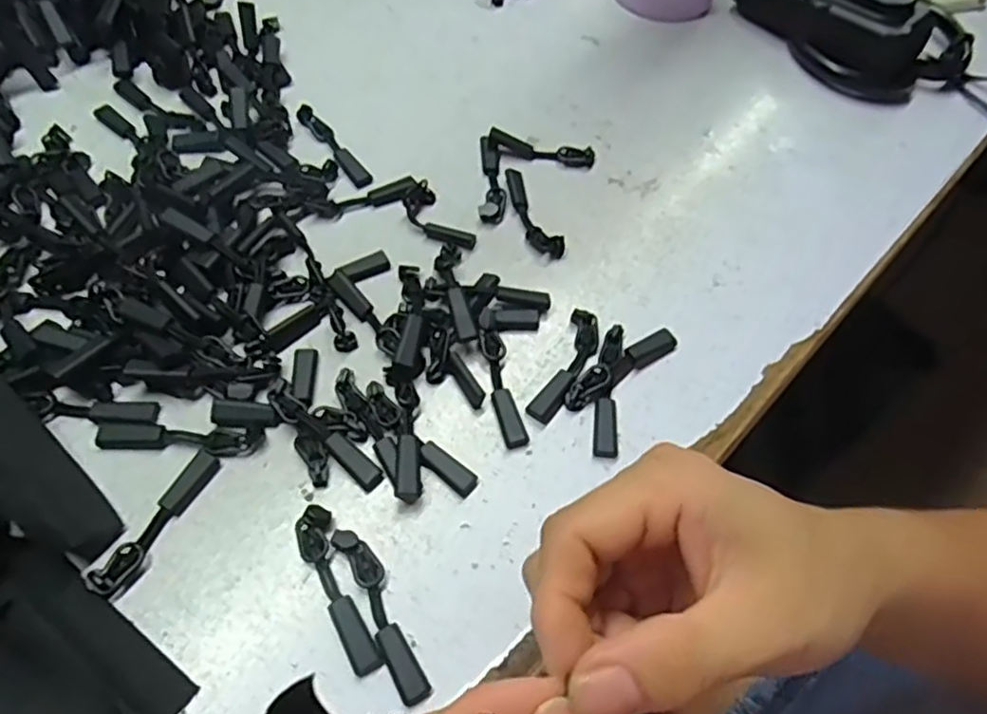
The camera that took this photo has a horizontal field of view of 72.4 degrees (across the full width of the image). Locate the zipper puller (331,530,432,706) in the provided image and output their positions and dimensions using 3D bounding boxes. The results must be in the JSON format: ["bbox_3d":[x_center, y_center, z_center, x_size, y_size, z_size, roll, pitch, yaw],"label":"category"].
[{"bbox_3d":[-0.037,0.084,0.224,0.011,0.006,0.059,-24,64,-18],"label":"zipper puller"}]

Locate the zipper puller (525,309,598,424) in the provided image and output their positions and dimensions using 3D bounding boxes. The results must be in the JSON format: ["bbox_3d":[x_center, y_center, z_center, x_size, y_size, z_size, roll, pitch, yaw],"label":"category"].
[{"bbox_3d":[0.031,0.003,0.277,0.014,0.006,0.054,24,60,10],"label":"zipper puller"}]

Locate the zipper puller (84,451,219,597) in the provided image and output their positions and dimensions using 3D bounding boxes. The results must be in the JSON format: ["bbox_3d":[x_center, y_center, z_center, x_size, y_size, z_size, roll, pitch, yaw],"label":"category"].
[{"bbox_3d":[-0.117,0.057,0.235,0.010,0.005,0.055,26,61,11],"label":"zipper puller"}]

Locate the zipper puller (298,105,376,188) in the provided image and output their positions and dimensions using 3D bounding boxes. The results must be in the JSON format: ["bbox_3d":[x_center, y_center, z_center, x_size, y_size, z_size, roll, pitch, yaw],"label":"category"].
[{"bbox_3d":[-0.079,-0.106,0.336,0.011,0.005,0.060,-31,66,-21],"label":"zipper puller"}]

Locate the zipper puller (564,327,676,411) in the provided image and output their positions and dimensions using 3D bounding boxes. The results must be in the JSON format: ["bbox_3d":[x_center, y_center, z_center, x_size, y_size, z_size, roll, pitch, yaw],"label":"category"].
[{"bbox_3d":[0.053,0.003,0.277,0.057,0.007,0.011,-30,66,-20],"label":"zipper puller"}]

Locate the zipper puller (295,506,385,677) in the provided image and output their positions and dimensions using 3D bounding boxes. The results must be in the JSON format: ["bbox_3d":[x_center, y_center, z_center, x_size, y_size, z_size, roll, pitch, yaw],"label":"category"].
[{"bbox_3d":[-0.052,0.077,0.227,0.013,0.006,0.057,-25,64,-18],"label":"zipper puller"}]

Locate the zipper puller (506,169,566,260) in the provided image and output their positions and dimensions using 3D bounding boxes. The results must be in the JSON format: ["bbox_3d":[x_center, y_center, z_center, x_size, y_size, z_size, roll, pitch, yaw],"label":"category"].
[{"bbox_3d":[0.017,-0.068,0.319,0.014,0.005,0.055,-21,63,-16],"label":"zipper puller"}]

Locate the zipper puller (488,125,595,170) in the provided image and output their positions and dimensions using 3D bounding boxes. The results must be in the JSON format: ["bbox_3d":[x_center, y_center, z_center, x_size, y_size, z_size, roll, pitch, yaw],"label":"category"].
[{"bbox_3d":[0.024,-0.105,0.341,0.053,0.010,0.011,12,59,3],"label":"zipper puller"}]

